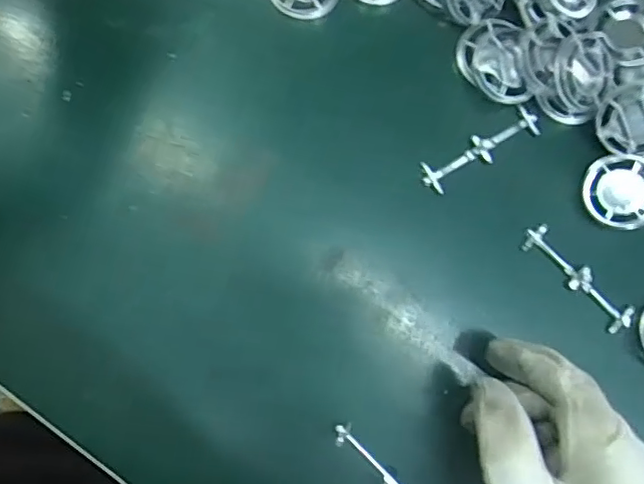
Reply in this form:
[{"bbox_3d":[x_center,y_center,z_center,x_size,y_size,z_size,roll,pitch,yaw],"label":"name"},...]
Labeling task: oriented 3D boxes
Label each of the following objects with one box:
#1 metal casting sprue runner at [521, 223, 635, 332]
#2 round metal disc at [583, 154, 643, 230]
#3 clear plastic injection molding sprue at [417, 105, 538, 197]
[{"bbox_3d":[0.137,0.019,0.316,0.016,0.009,0.070,-45,88,-8],"label":"metal casting sprue runner"},{"bbox_3d":[0.160,-0.027,0.313,0.038,0.010,0.038,-1,88,21],"label":"round metal disc"},{"bbox_3d":[0.087,-0.050,0.326,0.069,0.010,0.018,-29,86,-7],"label":"clear plastic injection molding sprue"}]

